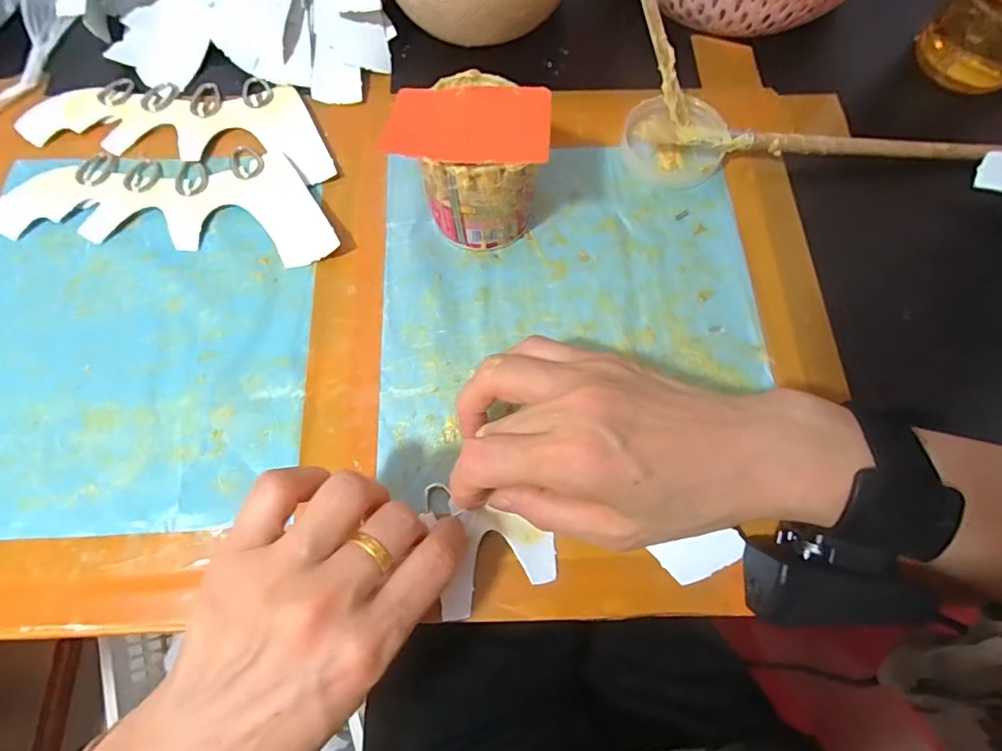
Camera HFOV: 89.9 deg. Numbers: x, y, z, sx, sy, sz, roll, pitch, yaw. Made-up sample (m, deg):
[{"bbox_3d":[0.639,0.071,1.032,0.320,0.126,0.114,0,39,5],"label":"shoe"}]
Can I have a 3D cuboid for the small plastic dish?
[{"bbox_3d":[0.112,-0.155,0.323,0.062,0.026,0.062,0,71,1],"label":"small plastic dish"}]

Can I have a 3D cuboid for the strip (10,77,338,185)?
[{"bbox_3d":[-0.221,-0.184,0.350,0.228,0.007,0.077,10,71,5],"label":"strip"}]

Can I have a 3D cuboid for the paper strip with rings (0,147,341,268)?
[{"bbox_3d":[-0.214,-0.112,0.326,0.222,0.010,0.080,1,71,2],"label":"paper strip with rings"}]

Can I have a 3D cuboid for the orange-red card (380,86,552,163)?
[{"bbox_3d":[-0.016,-0.128,0.253,0.081,0.004,0.049,3,70,1],"label":"orange-red card"}]

